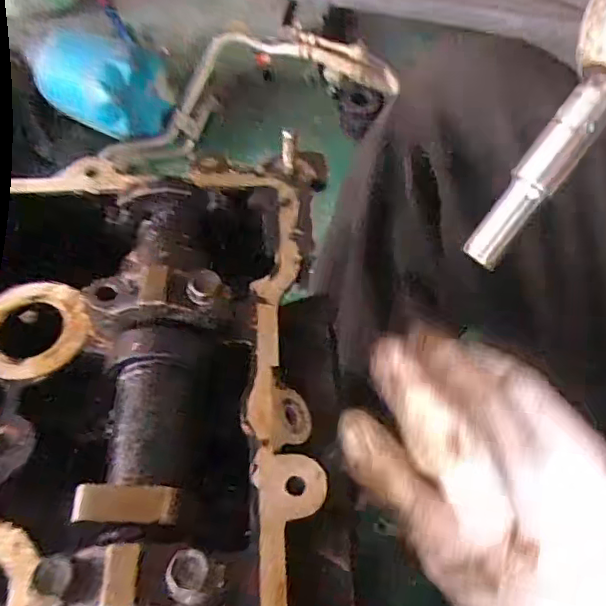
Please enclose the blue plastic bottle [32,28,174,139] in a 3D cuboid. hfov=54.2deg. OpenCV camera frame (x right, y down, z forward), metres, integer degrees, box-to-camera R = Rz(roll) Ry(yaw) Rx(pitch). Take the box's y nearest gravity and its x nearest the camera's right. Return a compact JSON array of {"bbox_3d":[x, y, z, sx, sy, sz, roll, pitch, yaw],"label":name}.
[{"bbox_3d":[-0.297,-0.329,0.845,0.212,0.097,0.119,24,65,13],"label":"blue plastic bottle"}]

